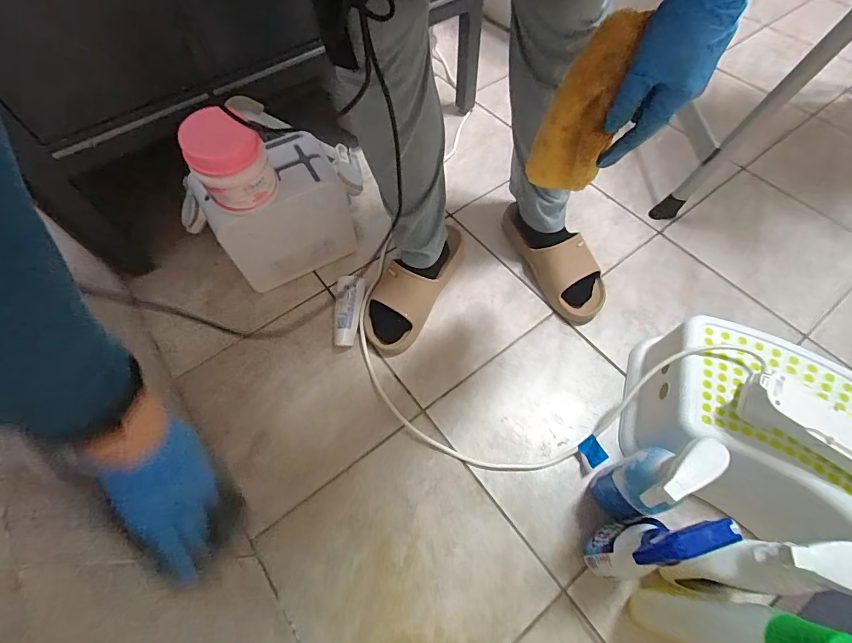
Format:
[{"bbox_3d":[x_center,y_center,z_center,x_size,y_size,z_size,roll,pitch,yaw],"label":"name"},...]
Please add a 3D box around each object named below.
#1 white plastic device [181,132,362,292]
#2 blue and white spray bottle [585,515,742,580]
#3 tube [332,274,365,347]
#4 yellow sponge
[{"bbox_3d":[-0.232,-0.176,0.708,0.247,0.212,0.120,-28,65,-13],"label":"white plastic device"},{"bbox_3d":[0.247,0.257,0.459,0.087,0.215,0.066,-8,62,-3],"label":"blue and white spray bottle"},{"bbox_3d":[-0.141,-0.020,0.728,0.055,0.037,0.132,0,60,1],"label":"tube"},{"bbox_3d":[0.146,-0.192,0.384,0.025,0.166,0.068,-32,66,-26],"label":"yellow sponge"}]

